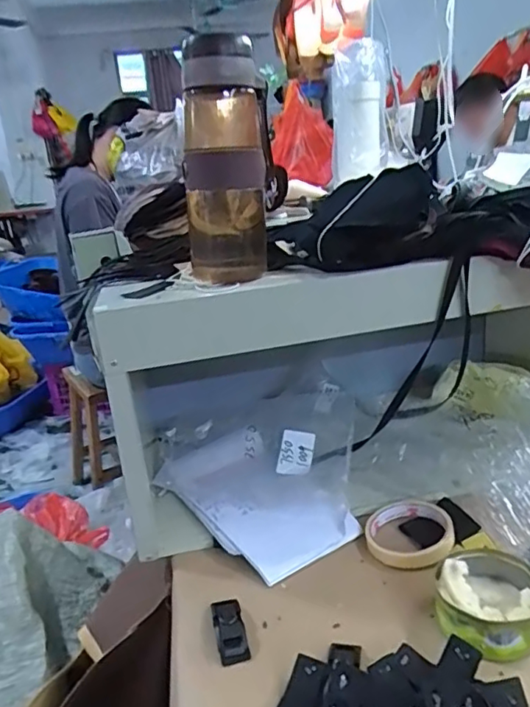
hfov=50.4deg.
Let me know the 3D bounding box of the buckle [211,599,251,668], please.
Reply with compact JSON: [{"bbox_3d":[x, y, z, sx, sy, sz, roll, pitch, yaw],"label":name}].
[{"bbox_3d":[-0.031,0.235,0.483,0.025,0.014,0.062,-9,19,-10],"label":"buckle"}]

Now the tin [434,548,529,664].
[{"bbox_3d":[0.185,0.202,0.465,0.080,0.041,0.089,1,20,18],"label":"tin"}]

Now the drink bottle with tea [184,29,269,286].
[{"bbox_3d":[-0.043,-0.189,0.566,0.081,0.231,0.084,-7,19,-3],"label":"drink bottle with tea"}]

